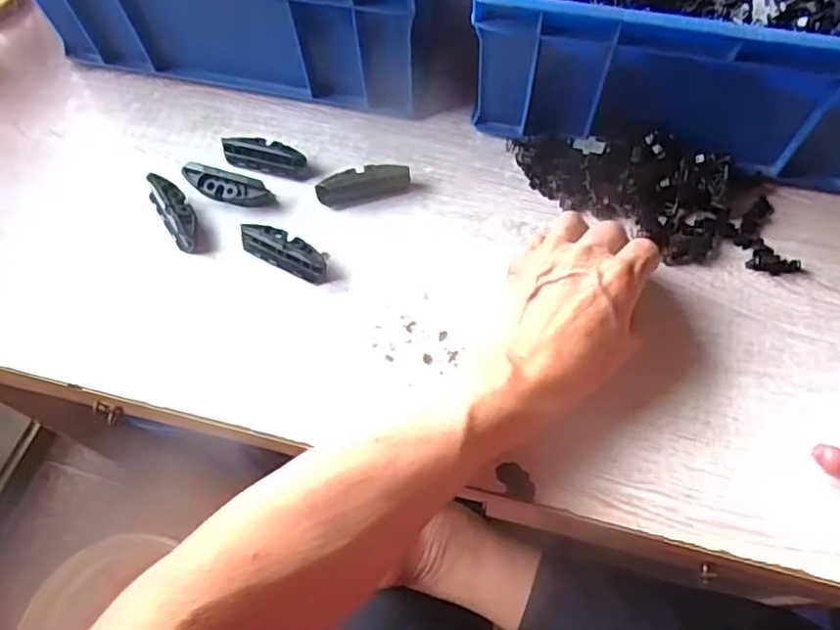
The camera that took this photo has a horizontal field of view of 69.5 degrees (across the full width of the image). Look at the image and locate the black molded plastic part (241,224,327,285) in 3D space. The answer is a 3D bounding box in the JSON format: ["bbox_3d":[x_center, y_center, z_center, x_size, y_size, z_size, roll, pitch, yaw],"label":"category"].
[{"bbox_3d":[-0.096,-0.047,0.434,0.065,0.023,0.022,24,66,13],"label":"black molded plastic part"}]

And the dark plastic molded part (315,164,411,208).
[{"bbox_3d":[-0.043,-0.100,0.464,0.071,0.020,0.019,-14,64,-6],"label":"dark plastic molded part"}]

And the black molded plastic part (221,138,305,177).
[{"bbox_3d":[-0.121,-0.124,0.474,0.067,0.021,0.020,10,64,6],"label":"black molded plastic part"}]

